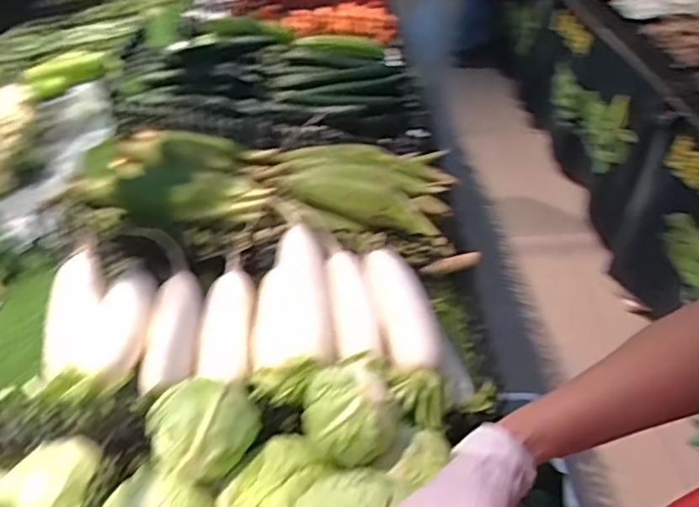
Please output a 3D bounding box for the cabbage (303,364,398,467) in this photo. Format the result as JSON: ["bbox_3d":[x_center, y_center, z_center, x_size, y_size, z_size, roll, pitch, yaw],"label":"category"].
[{"bbox_3d":[0.002,0.183,0.647,0.105,0.091,0.098,-2,40,1],"label":"cabbage"}]

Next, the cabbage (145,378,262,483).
[{"bbox_3d":[-0.159,0.188,0.632,0.115,0.077,0.100,-14,41,-13],"label":"cabbage"}]

